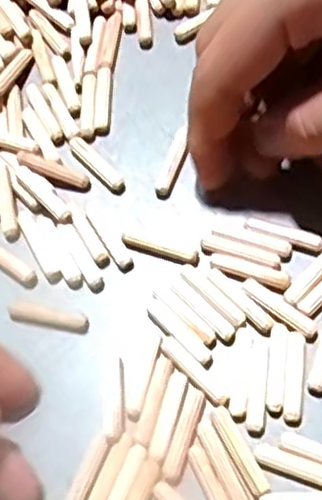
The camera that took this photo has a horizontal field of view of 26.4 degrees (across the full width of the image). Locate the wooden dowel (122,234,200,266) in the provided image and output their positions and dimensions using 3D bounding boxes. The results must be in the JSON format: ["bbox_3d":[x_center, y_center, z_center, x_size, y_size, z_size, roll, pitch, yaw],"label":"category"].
[{"bbox_3d":[0.000,-0.001,0.250,0.029,0.004,0.005,16,70,12],"label":"wooden dowel"}]

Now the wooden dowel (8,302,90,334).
[{"bbox_3d":[-0.040,0.024,0.246,0.029,0.006,0.007,11,69,10],"label":"wooden dowel"}]

